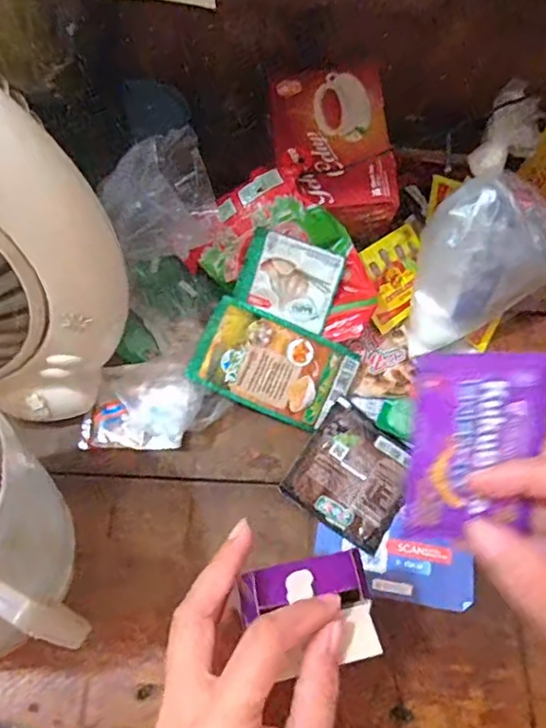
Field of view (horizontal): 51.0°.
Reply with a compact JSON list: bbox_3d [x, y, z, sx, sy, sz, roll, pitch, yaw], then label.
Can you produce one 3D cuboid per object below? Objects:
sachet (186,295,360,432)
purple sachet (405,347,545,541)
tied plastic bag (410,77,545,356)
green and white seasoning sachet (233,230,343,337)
[{"bbox_3d":[0.001,0.001,0.386,0.101,0.005,0.062,25,83,-9],"label":"sachet"},{"bbox_3d":[0.080,0.033,0.226,0.052,0.006,0.077,-1,105,-7],"label":"purple sachet"},{"bbox_3d":[0.143,-0.074,0.384,0.085,0.139,0.112,32,66,12],"label":"tied plastic bag"},{"bbox_3d":[0.011,-0.058,0.389,0.063,0.008,0.053,22,98,-6],"label":"green and white seasoning sachet"}]

